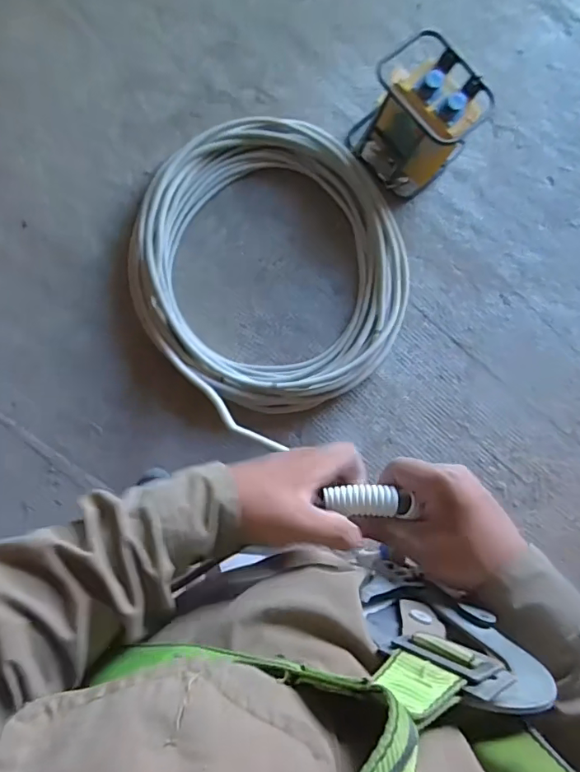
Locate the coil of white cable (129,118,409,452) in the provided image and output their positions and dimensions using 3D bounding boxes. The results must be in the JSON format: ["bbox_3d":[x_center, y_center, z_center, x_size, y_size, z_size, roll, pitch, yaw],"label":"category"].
[{"bbox_3d":[-0.048,-0.355,1.470,0.809,0.119,0.827,1,83,-6],"label":"coil of white cable"}]

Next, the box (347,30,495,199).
[{"bbox_3d":[0.374,-0.797,1.452,0.281,0.259,0.314,-43,90,-9],"label":"box"}]

